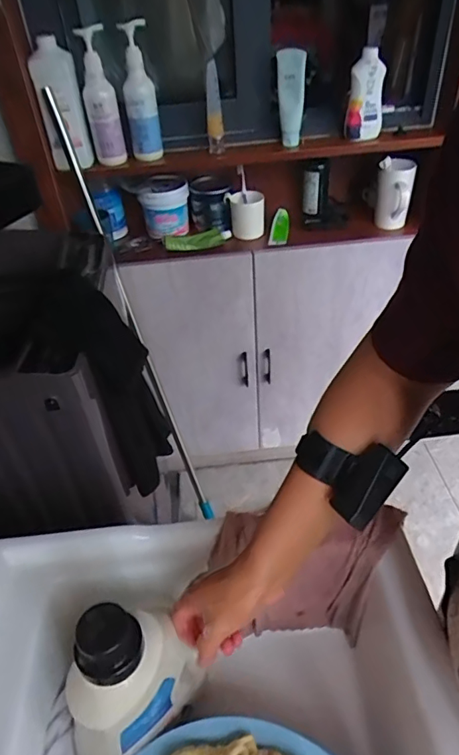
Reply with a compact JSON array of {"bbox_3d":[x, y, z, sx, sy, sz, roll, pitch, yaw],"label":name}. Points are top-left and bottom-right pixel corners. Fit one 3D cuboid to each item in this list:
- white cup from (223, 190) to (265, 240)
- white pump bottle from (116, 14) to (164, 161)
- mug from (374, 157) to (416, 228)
[{"bbox_3d":[0.040,-0.408,1.242,0.094,0.097,0.084,0,41,5],"label":"white cup"},{"bbox_3d":[-0.183,-0.581,1.024,0.065,0.239,0.069,-6,41,-1],"label":"white pump bottle"},{"bbox_3d":[0.404,-0.460,1.223,0.083,0.164,0.096,10,43,16],"label":"mug"}]

